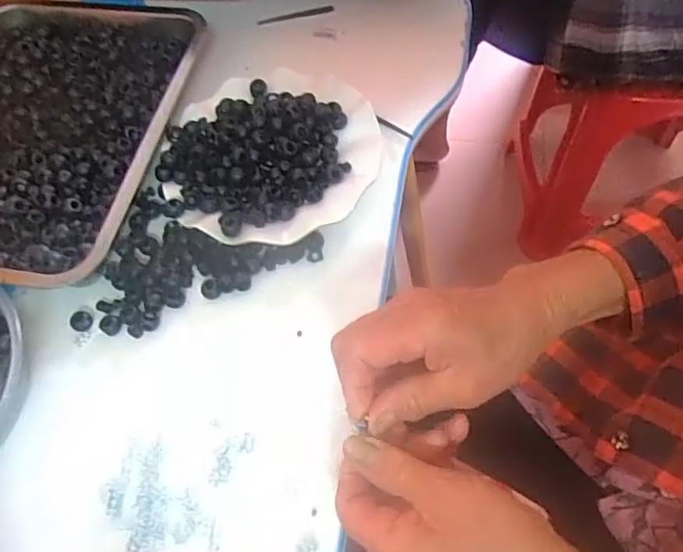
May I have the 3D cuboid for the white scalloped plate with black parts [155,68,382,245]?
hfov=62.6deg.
[{"bbox_3d":[-0.060,-0.107,0.474,0.175,0.027,0.175,-3,60,4],"label":"white scalloped plate with black parts"}]

